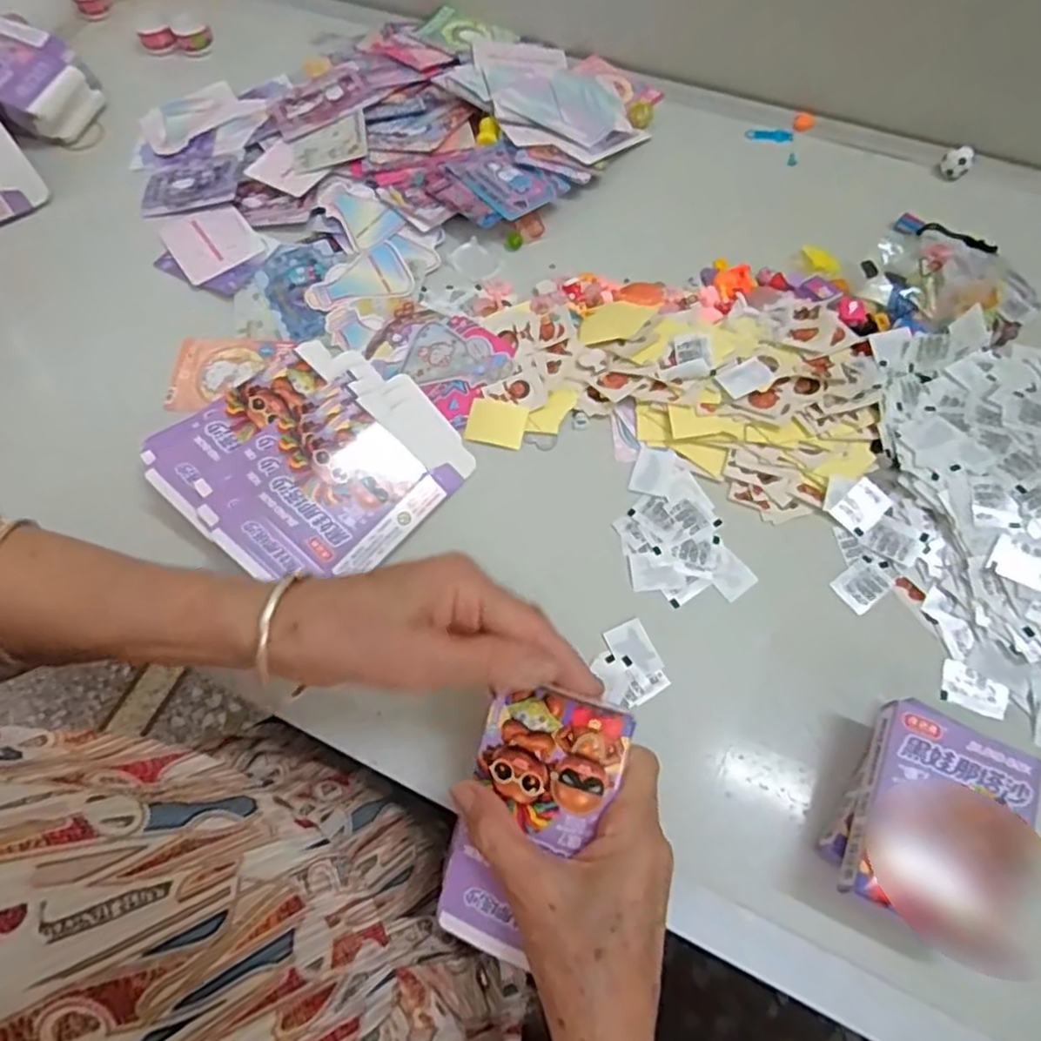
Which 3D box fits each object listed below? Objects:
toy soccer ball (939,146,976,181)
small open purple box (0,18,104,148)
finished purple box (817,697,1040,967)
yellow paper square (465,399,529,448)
[{"bbox_3d":[0.348,-0.285,0.532,0.023,0.019,0.021,-1,65,3],"label":"toy soccer ball"},{"bbox_3d":[-0.450,-0.389,0.596,0.124,0.061,0.092,23,69,13],"label":"small open purple box"},{"bbox_3d":[0.193,0.142,0.320,0.069,0.050,0.096,24,69,14],"label":"finished purple box"},{"bbox_3d":[-0.016,-0.065,0.452,0.039,0.007,0.029,13,67,9],"label":"yellow paper square"}]

